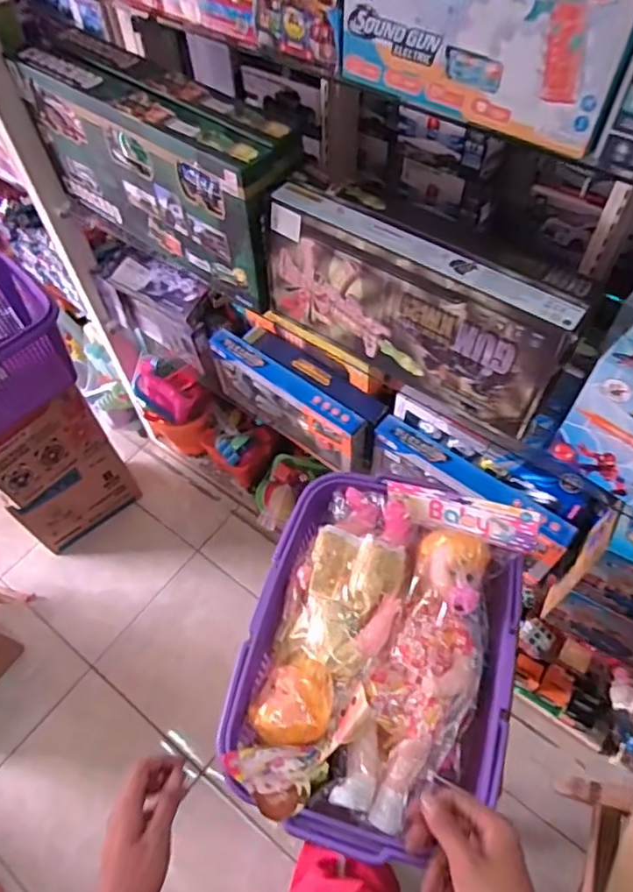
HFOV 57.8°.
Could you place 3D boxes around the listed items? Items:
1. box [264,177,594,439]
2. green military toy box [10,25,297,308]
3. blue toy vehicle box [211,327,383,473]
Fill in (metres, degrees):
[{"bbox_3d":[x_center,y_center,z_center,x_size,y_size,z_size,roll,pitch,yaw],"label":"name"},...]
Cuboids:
[{"bbox_3d":[0.128,-0.199,0.792,0.430,0.211,0.101,30,63,19],"label":"box"},{"bbox_3d":[-0.250,-0.451,0.944,0.509,0.251,0.138,37,66,22],"label":"green military toy box"},{"bbox_3d":[-0.040,-0.094,1.133,0.367,0.169,0.097,34,64,21],"label":"blue toy vehicle box"}]

